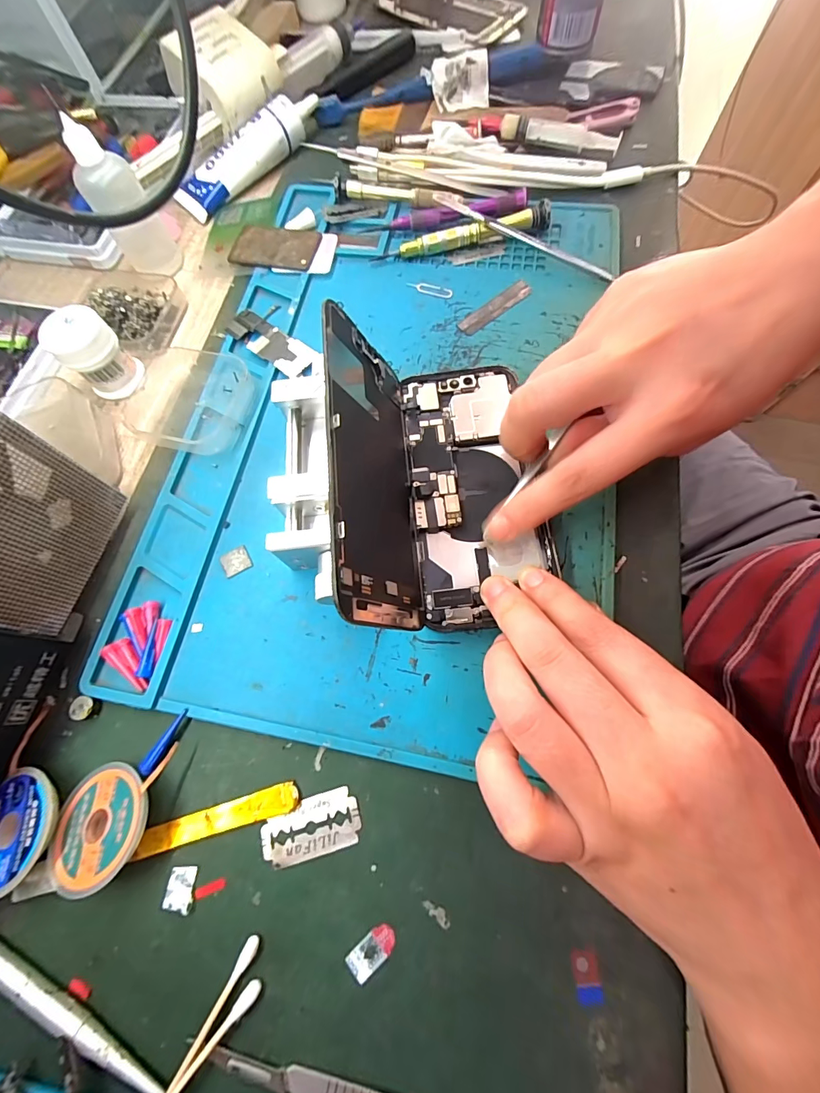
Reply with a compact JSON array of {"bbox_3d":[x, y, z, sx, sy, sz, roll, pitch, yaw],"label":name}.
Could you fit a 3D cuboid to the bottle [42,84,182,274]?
[{"bbox_3d":[-0.188,-0.225,0.261,0.035,0.075,0.030,-30,72,-8],"label":"bottle"}]

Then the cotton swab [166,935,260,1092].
[{"bbox_3d":[-0.078,0.183,0.148,0.005,0.010,0.066,28,74,11],"label":"cotton swab"}]

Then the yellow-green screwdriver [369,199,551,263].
[{"bbox_3d":[0.035,-0.214,0.277,0.121,0.016,0.009,-11,71,-1],"label":"yellow-green screwdriver"}]

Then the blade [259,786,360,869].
[{"bbox_3d":[-0.043,0.121,0.175,0.042,0.004,0.023,-15,66,-3],"label":"blade"}]

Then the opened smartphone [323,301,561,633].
[{"bbox_3d":[0.012,-0.038,0.190,0.103,0.066,0.141,-6,71,0],"label":"opened smartphone"}]

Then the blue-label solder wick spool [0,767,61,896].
[{"bbox_3d":[-0.165,0.119,0.170,0.037,0.008,0.042,10,67,21],"label":"blue-label solder wick spool"}]

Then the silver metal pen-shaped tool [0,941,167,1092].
[{"bbox_3d":[-0.140,0.174,0.154,0.111,0.006,0.008,23,73,10],"label":"silver metal pen-shaped tool"}]

